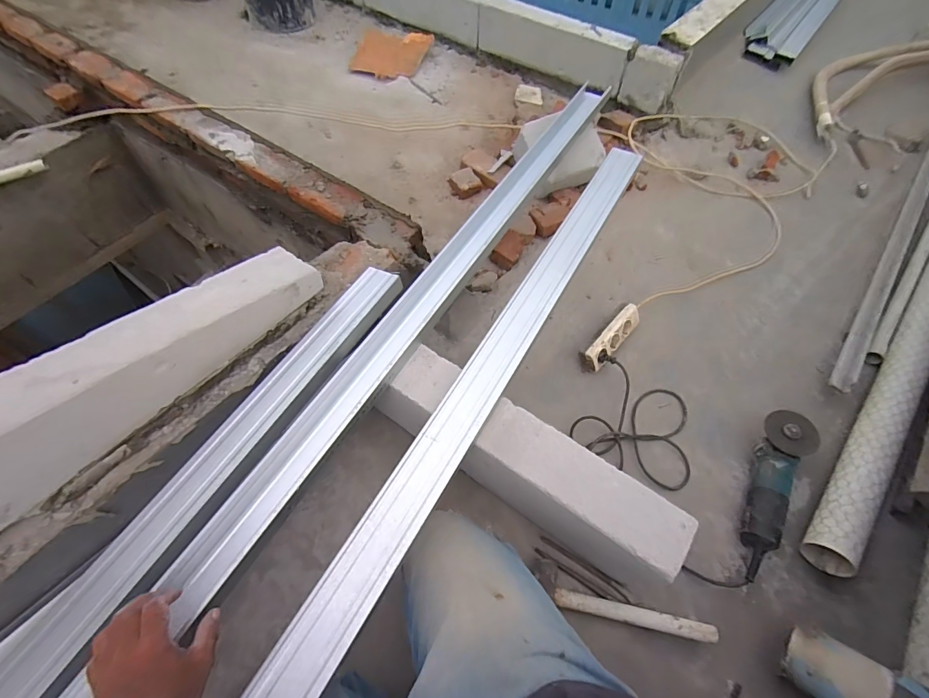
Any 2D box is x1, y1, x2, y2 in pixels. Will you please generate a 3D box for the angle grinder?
[{"bbox_3d":[0.576,0.271,0.794,0.080,0.098,0.318,25,61,13],"label":"angle grinder"}]

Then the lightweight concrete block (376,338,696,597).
[{"bbox_3d":[0.110,0.210,0.752,0.549,0.205,0.106,32,64,16],"label":"lightweight concrete block"}]

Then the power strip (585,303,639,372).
[{"bbox_3d":[0.346,-0.027,0.993,0.051,0.059,0.190,38,65,19],"label":"power strip"}]

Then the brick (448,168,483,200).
[{"bbox_3d":[-0.001,-0.507,1.295,0.088,0.042,0.094,-23,62,-14],"label":"brick"}]

